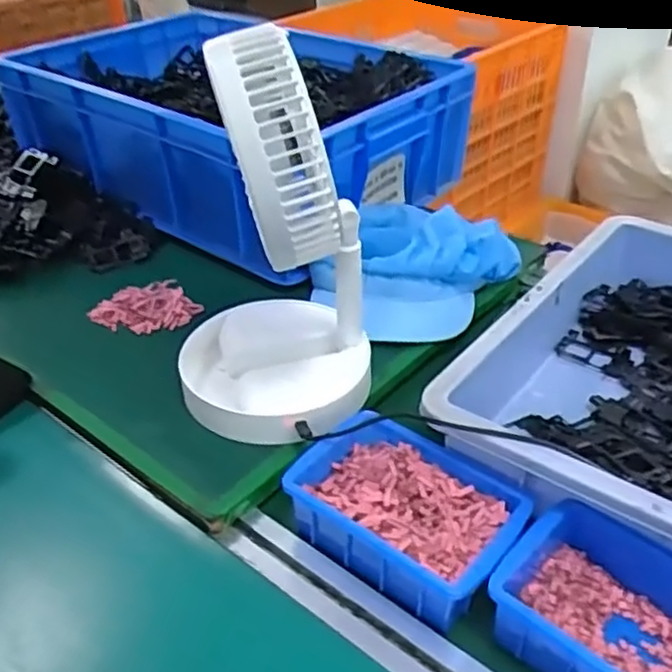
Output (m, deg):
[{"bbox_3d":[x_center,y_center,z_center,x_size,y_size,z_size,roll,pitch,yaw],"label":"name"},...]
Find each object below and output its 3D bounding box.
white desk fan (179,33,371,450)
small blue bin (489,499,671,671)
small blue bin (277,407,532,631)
[{"bbox_3d":[-0.052,-0.072,0.534,0.153,0.286,0.161,-7,36,-8],"label":"white desk fan"},{"bbox_3d":[0.179,0.171,0.429,0.149,0.050,0.111,29,46,35],"label":"small blue bin"},{"bbox_3d":[0.049,0.121,0.500,0.150,0.050,0.101,24,43,31],"label":"small blue bin"}]

